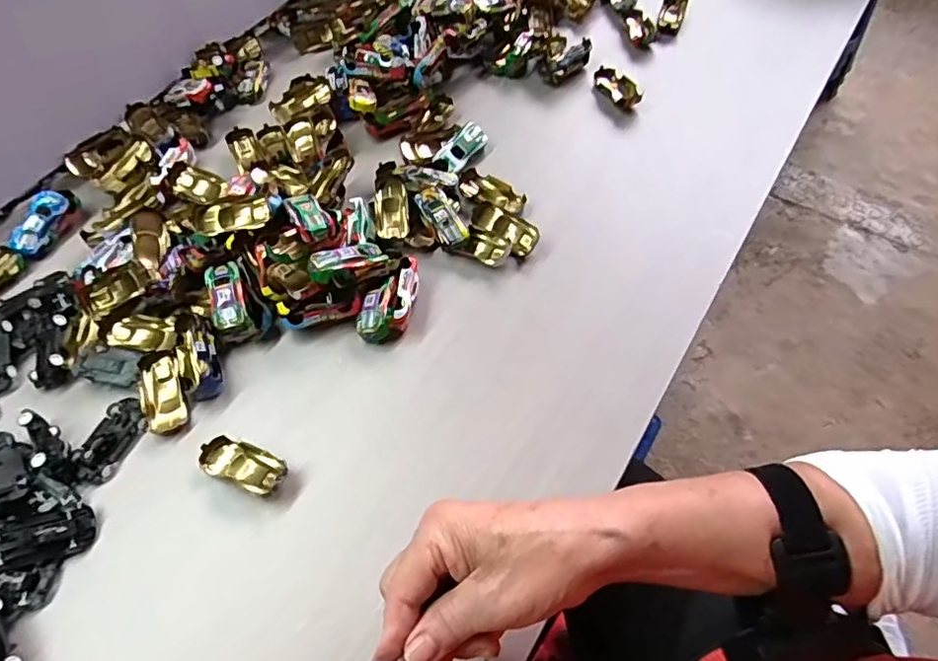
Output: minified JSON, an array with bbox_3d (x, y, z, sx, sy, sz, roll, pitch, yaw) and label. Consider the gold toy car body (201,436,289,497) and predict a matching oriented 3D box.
[{"bbox_3d":[-0.156,0.095,0.394,0.061,0.014,0.027,17,61,12],"label":"gold toy car body"}]

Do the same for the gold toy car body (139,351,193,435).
[{"bbox_3d":[-0.231,0.048,0.425,0.030,0.019,0.062,-22,64,-14],"label":"gold toy car body"}]

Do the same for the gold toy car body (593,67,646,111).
[{"bbox_3d":[0.152,-0.252,0.587,0.036,0.016,0.065,-31,63,-15],"label":"gold toy car body"}]

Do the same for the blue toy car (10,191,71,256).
[{"bbox_3d":[-0.384,-0.096,0.508,0.024,0.023,0.061,13,61,10],"label":"blue toy car"}]

